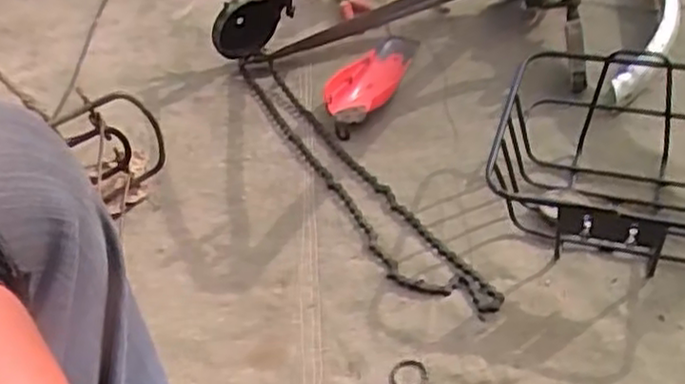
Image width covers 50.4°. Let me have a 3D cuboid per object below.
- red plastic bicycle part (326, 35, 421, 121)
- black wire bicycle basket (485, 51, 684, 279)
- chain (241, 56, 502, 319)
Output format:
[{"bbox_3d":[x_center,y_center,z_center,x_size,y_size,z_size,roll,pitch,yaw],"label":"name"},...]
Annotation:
[{"bbox_3d":[0.046,-0.157,0.995,0.058,0.061,0.170,28,55,29],"label":"red plastic bicycle part"},{"bbox_3d":[0.300,-0.034,0.782,0.258,0.153,0.232,8,49,15],"label":"black wire bicycle basket"},{"bbox_3d":[-0.003,-0.019,0.905,0.073,0.022,0.533,-36,56,-12],"label":"chain"}]

